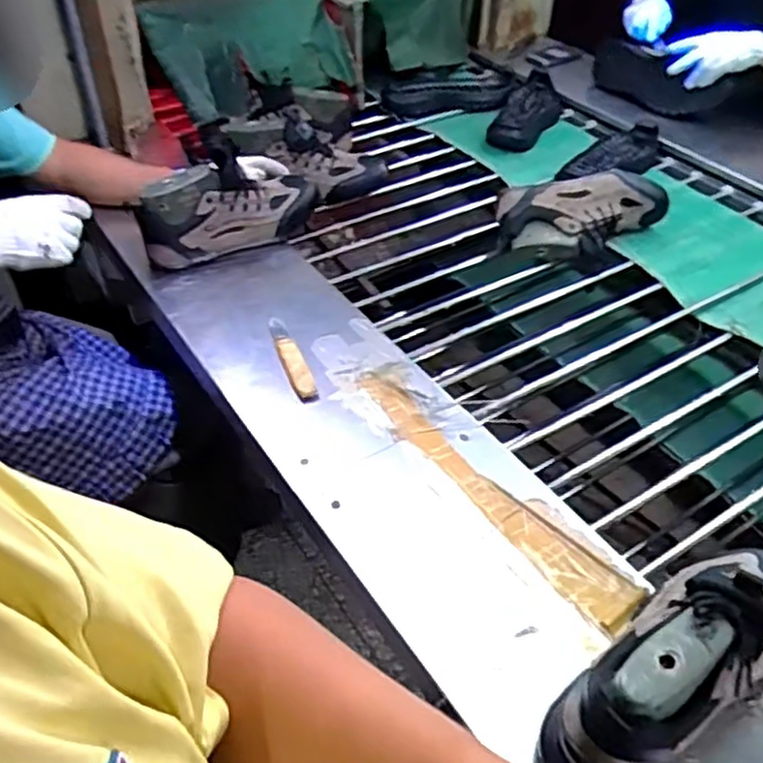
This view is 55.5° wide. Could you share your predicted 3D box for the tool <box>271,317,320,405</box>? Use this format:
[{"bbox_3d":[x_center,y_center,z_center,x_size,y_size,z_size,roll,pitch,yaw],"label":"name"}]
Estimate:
[{"bbox_3d":[-0.118,-0.033,0.953,0.029,0.025,0.158,-14,45,-15],"label":"tool"}]

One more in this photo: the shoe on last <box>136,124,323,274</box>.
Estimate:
[{"bbox_3d":[-0.239,-0.291,1.133,0.298,0.144,0.104,-18,46,-18],"label":"shoe on last"}]

